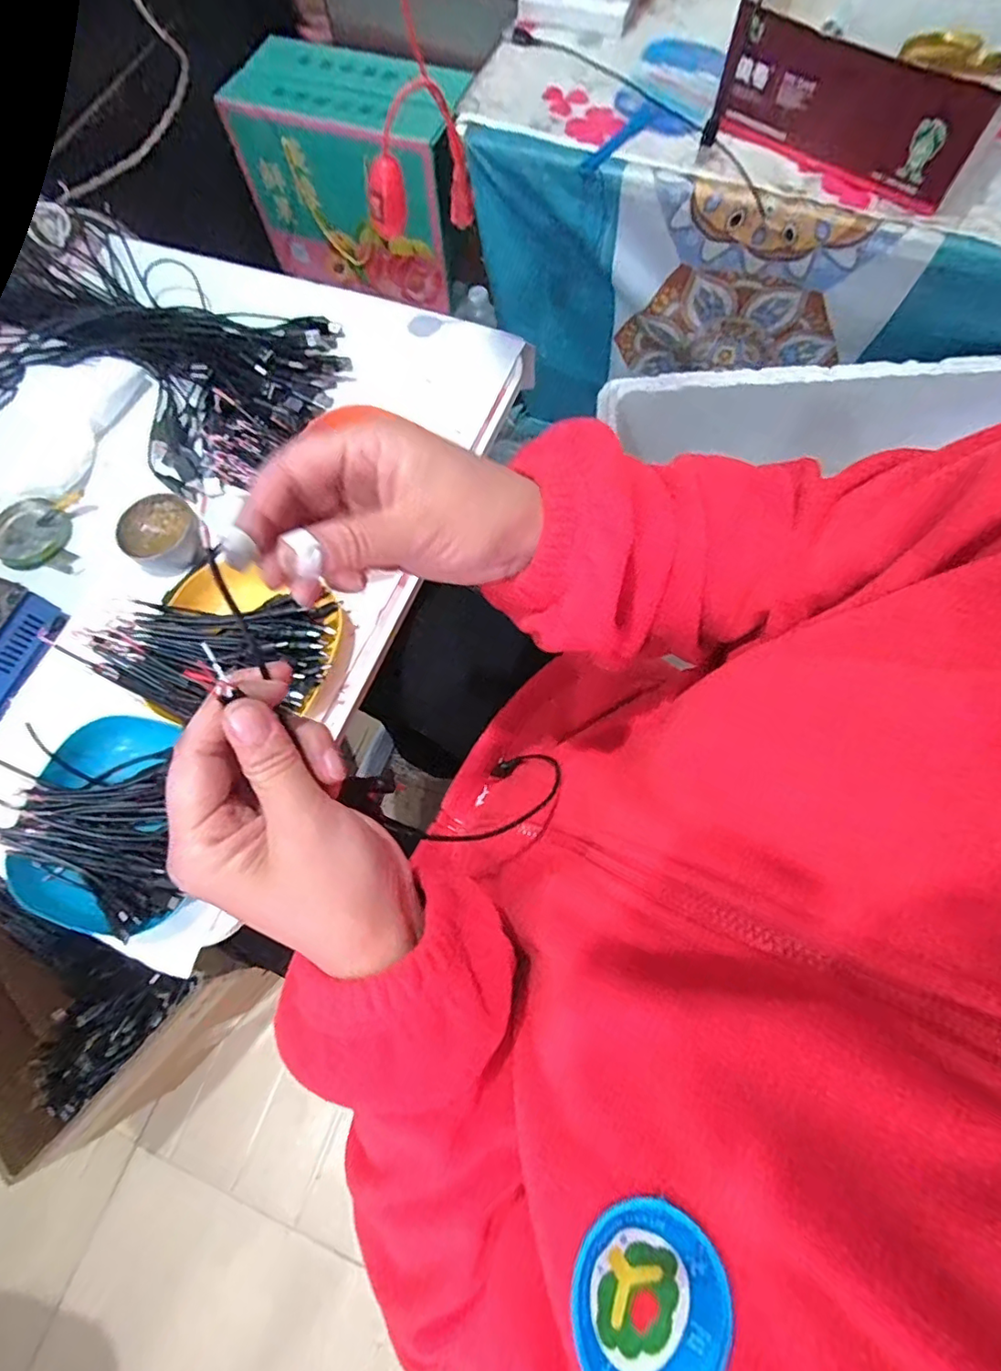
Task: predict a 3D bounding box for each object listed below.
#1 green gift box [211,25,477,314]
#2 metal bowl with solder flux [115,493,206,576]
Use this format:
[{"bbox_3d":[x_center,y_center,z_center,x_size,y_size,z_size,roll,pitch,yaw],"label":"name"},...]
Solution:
[{"bbox_3d":[-0.214,-0.772,0.875,0.317,0.236,0.150,21,73,9],"label":"green gift box"},{"bbox_3d":[-0.283,-0.126,0.478,0.061,0.026,0.060,-1,71,2],"label":"metal bowl with solder flux"}]

